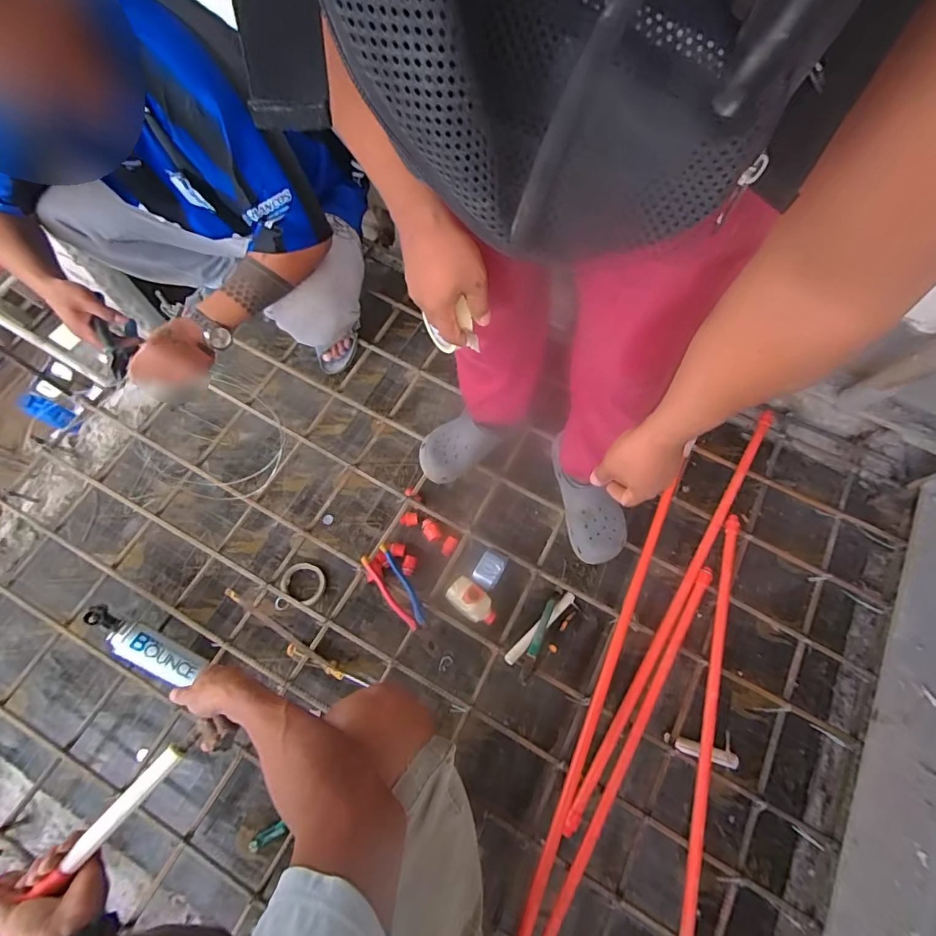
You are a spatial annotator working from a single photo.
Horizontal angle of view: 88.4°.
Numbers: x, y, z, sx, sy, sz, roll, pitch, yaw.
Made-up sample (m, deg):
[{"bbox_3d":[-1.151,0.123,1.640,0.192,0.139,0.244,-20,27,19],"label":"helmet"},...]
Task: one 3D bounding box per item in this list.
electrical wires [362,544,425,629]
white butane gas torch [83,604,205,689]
[{"bbox_3d":[-0.151,0.252,1.028,0.060,0.028,0.185,-36,73,-13],"label":"electrical wires"},{"bbox_3d":[-0.624,0.339,0.925,0.221,0.059,0.059,35,71,-8],"label":"white butane gas torch"}]

